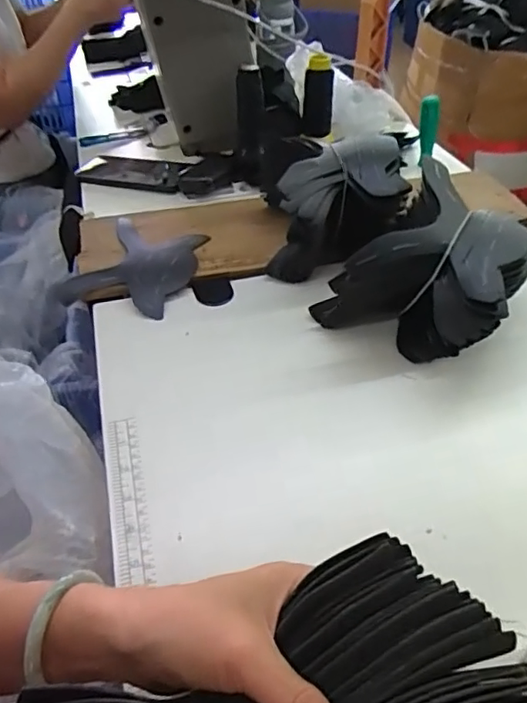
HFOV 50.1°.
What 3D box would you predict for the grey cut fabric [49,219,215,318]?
[{"bbox_3d":[-0.137,-0.094,0.619,0.121,0.017,0.150,11,44,13],"label":"grey cut fabric"}]

